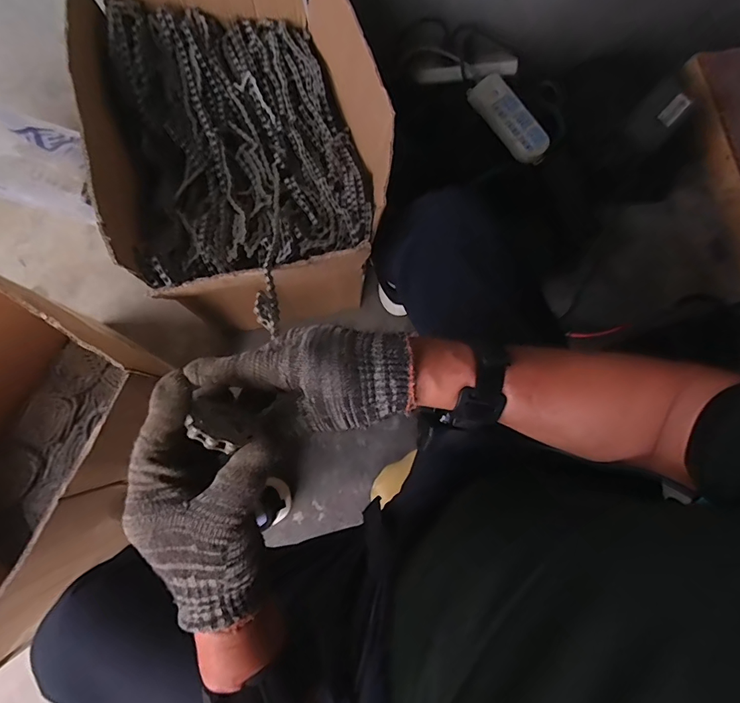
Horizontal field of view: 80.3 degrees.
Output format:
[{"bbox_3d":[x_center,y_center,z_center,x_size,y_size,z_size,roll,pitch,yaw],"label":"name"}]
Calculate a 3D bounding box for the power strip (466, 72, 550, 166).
[{"bbox_3d":[0.279,-0.456,0.864,0.069,0.034,0.188,-44,95,-8],"label":"power strip"}]

